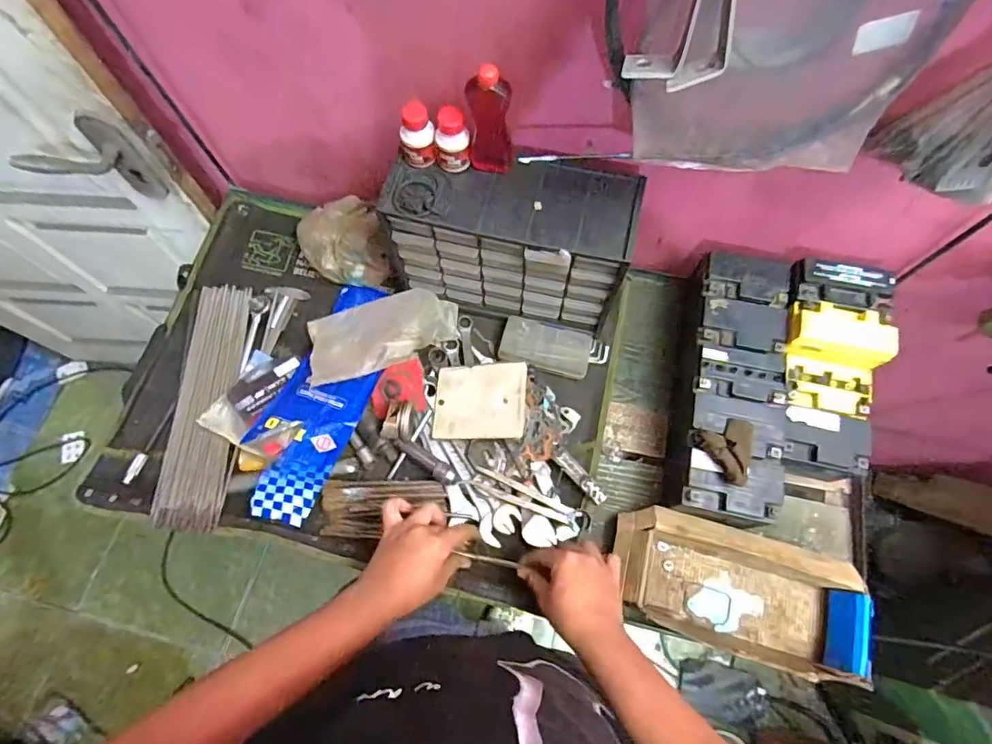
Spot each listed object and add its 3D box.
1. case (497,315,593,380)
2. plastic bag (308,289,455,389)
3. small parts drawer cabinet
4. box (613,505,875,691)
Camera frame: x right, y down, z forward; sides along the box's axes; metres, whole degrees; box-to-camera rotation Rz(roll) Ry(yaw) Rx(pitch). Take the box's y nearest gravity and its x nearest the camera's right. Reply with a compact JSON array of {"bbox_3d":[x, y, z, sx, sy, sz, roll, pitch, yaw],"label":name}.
[{"bbox_3d":[0.072,-0.035,0.746,0.126,0.016,0.075,14,70,5],"label":"case"},{"bbox_3d":[-0.156,-0.055,0.721,0.211,0.036,0.105,-19,71,-7],"label":"plastic bag"},{"bbox_3d":[0.016,-0.166,0.685,0.290,0.192,0.118,12,70,4],"label":"small parts drawer cabinet"},{"bbox_3d":[0.285,0.262,0.624,0.284,0.067,0.138,16,70,5],"label":"box"}]

